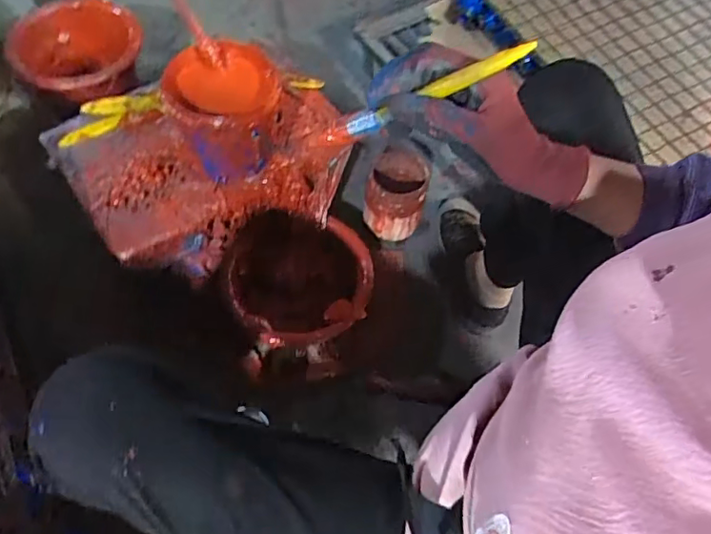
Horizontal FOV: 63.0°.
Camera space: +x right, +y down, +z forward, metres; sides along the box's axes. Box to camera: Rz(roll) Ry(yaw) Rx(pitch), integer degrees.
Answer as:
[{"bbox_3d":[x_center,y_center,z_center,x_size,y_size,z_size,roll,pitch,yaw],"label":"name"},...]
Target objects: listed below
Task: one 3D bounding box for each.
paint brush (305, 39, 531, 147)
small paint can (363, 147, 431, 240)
[{"bbox_3d":[0.041,-0.121,0.421,0.180,0.014,0.015,-19,56,27],"label":"paint brush"},{"bbox_3d":[0.069,-0.120,0.987,0.096,0.143,0.097,2,60,-3],"label":"small paint can"}]

